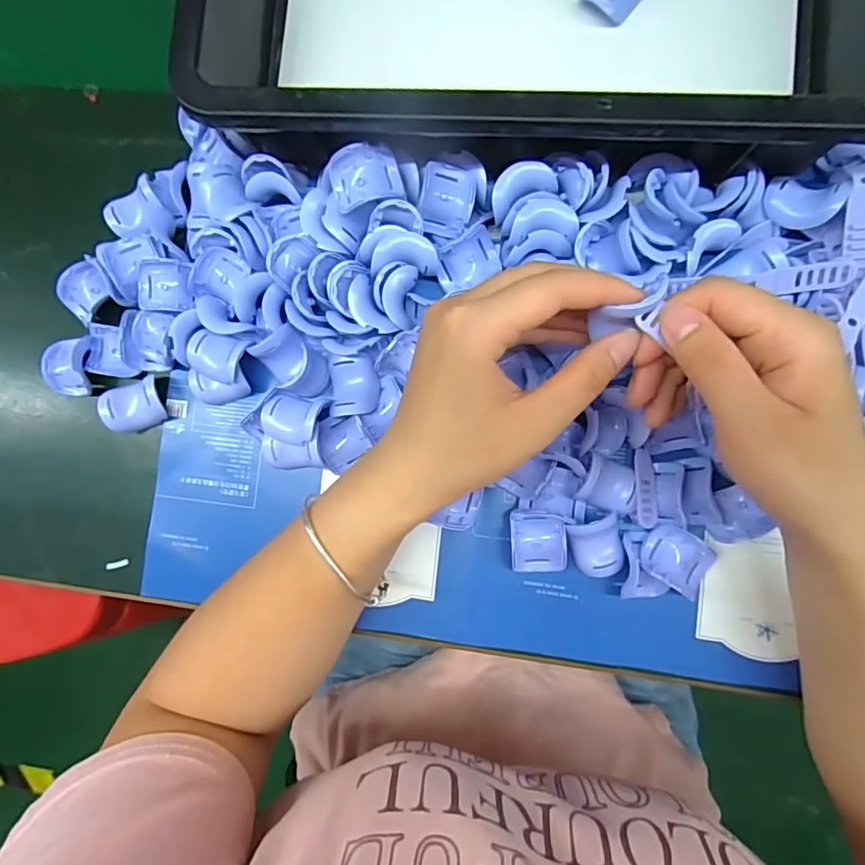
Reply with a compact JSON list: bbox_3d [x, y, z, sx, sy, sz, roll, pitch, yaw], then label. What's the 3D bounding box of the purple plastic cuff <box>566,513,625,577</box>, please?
[{"bbox_3d":[0.094,0.065,0.291,0.027,0.021,0.033,-19,86,4],"label":"purple plastic cuff"}]

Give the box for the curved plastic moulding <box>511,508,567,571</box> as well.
[{"bbox_3d":[0.062,0.064,0.301,0.031,0.010,0.036,-2,88,5],"label":"curved plastic moulding"}]

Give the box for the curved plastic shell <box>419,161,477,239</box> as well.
[{"bbox_3d":[0.008,-0.133,0.299,0.029,0.014,0.037,9,118,-13],"label":"curved plastic shell"}]

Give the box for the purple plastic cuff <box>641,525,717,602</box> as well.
[{"bbox_3d":[0.139,0.072,0.290,0.037,0.016,0.030,32,91,6],"label":"purple plastic cuff"}]

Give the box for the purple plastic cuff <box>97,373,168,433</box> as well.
[{"bbox_3d":[-0.187,-0.017,0.327,0.037,0.020,0.028,-18,86,4],"label":"purple plastic cuff"}]

